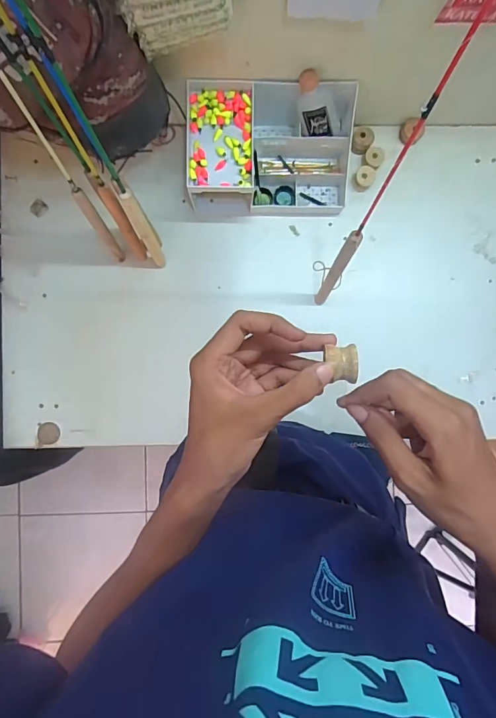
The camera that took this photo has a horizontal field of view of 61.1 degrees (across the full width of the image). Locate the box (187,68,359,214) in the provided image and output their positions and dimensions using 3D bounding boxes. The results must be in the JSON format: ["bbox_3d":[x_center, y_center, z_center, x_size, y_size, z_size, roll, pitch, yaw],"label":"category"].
[{"bbox_3d":[0.041,-0.302,0.614,0.251,0.111,0.152,1,89,-2],"label":"box"}]

